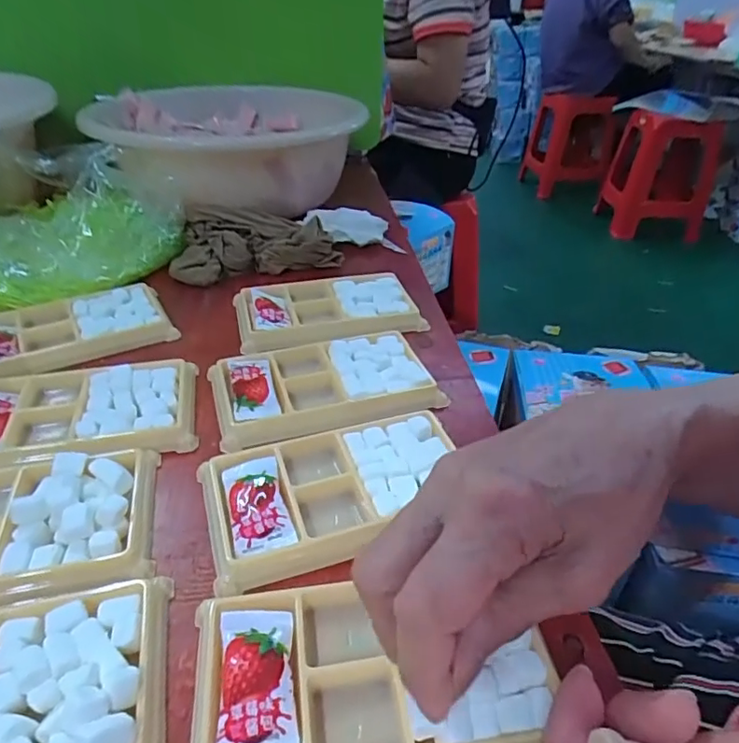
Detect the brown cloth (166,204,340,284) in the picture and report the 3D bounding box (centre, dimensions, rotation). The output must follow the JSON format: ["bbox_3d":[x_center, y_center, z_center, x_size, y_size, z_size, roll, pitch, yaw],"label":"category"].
[{"bbox_3d":[-0.098,-0.116,0.483,0.138,0.037,0.073,-3,34,-9],"label":"brown cloth"}]

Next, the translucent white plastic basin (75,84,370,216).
[{"bbox_3d":[-0.139,-0.241,0.603,0.280,0.087,0.243,-16,37,-25],"label":"translucent white plastic basin"}]

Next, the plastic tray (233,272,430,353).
[{"bbox_3d":[-0.033,-0.049,0.425,0.132,0.017,0.074,-7,34,-14],"label":"plastic tray"}]

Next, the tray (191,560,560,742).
[{"bbox_3d":[-0.001,0.110,0.211,0.127,0.015,0.085,-4,37,-10],"label":"tray"}]

